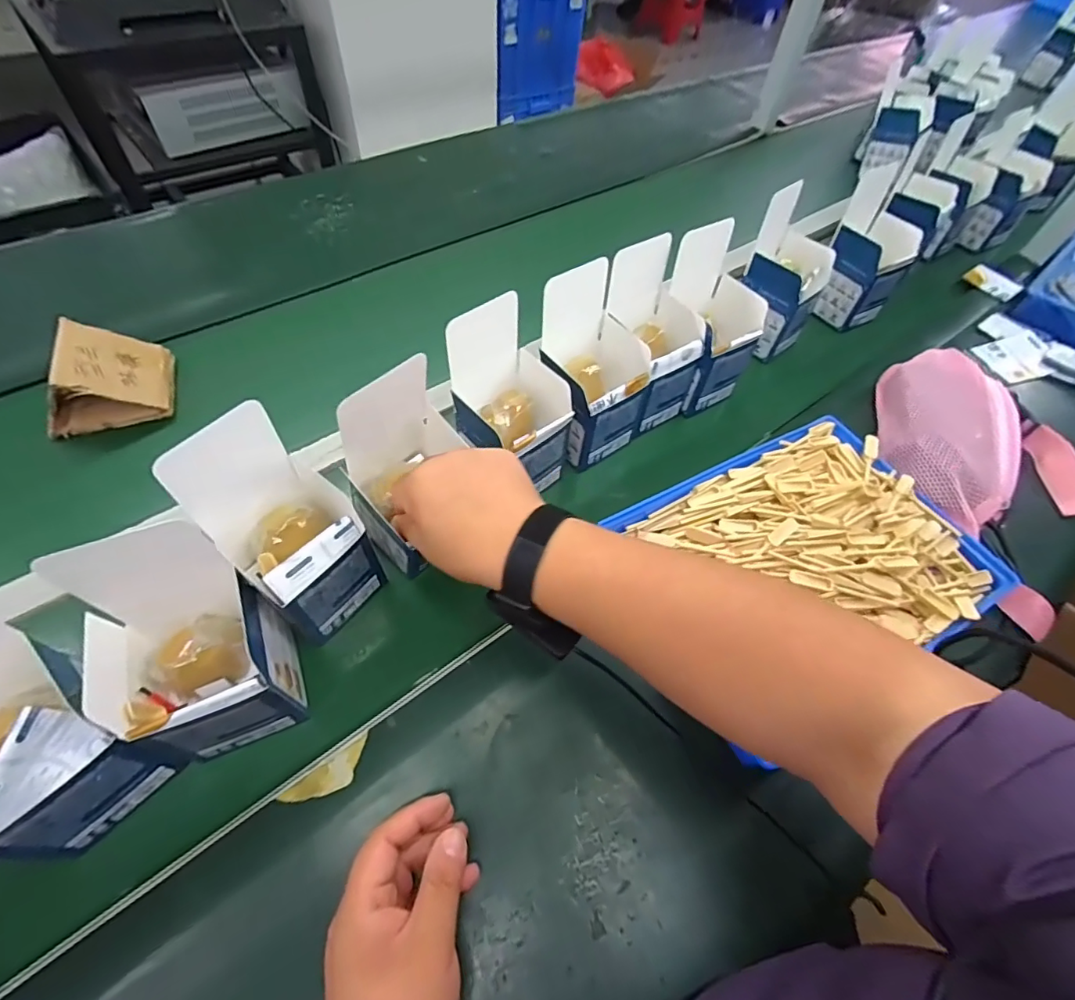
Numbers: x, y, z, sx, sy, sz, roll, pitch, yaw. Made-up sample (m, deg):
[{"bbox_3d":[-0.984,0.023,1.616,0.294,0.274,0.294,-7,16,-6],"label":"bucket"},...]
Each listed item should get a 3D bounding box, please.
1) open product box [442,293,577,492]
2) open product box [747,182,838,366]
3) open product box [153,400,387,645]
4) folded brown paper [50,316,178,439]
[{"bbox_3d":[-0.023,-0.086,0.480,0.092,0.158,0.098,-34,63,-24],"label":"open product box"},{"bbox_3d":[0.318,-0.280,0.661,0.106,0.177,0.104,34,60,19],"label":"open product box"},{"bbox_3d":[-0.190,0.026,0.395,0.094,0.171,0.096,-38,65,-26],"label":"open product box"},{"bbox_3d":[-0.468,-0.133,0.542,0.115,0.075,0.100,-19,58,-16],"label":"folded brown paper"}]

